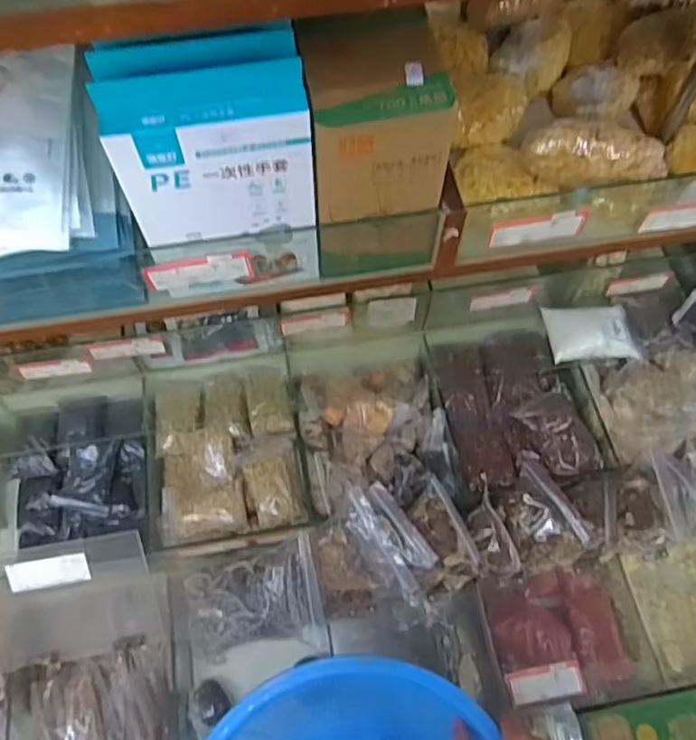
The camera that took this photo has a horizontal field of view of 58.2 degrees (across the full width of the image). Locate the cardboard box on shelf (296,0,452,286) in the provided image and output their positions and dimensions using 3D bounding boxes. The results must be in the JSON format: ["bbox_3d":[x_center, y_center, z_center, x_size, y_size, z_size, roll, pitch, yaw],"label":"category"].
[{"bbox_3d":[0.022,-0.180,0.544,0.105,0.187,0.101,-6,62,-3],"label":"cardboard box on shelf"}]

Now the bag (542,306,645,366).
[{"bbox_3d":[0.334,-0.054,0.860,0.113,0.022,0.081,-5,62,-3],"label":"bag"}]

